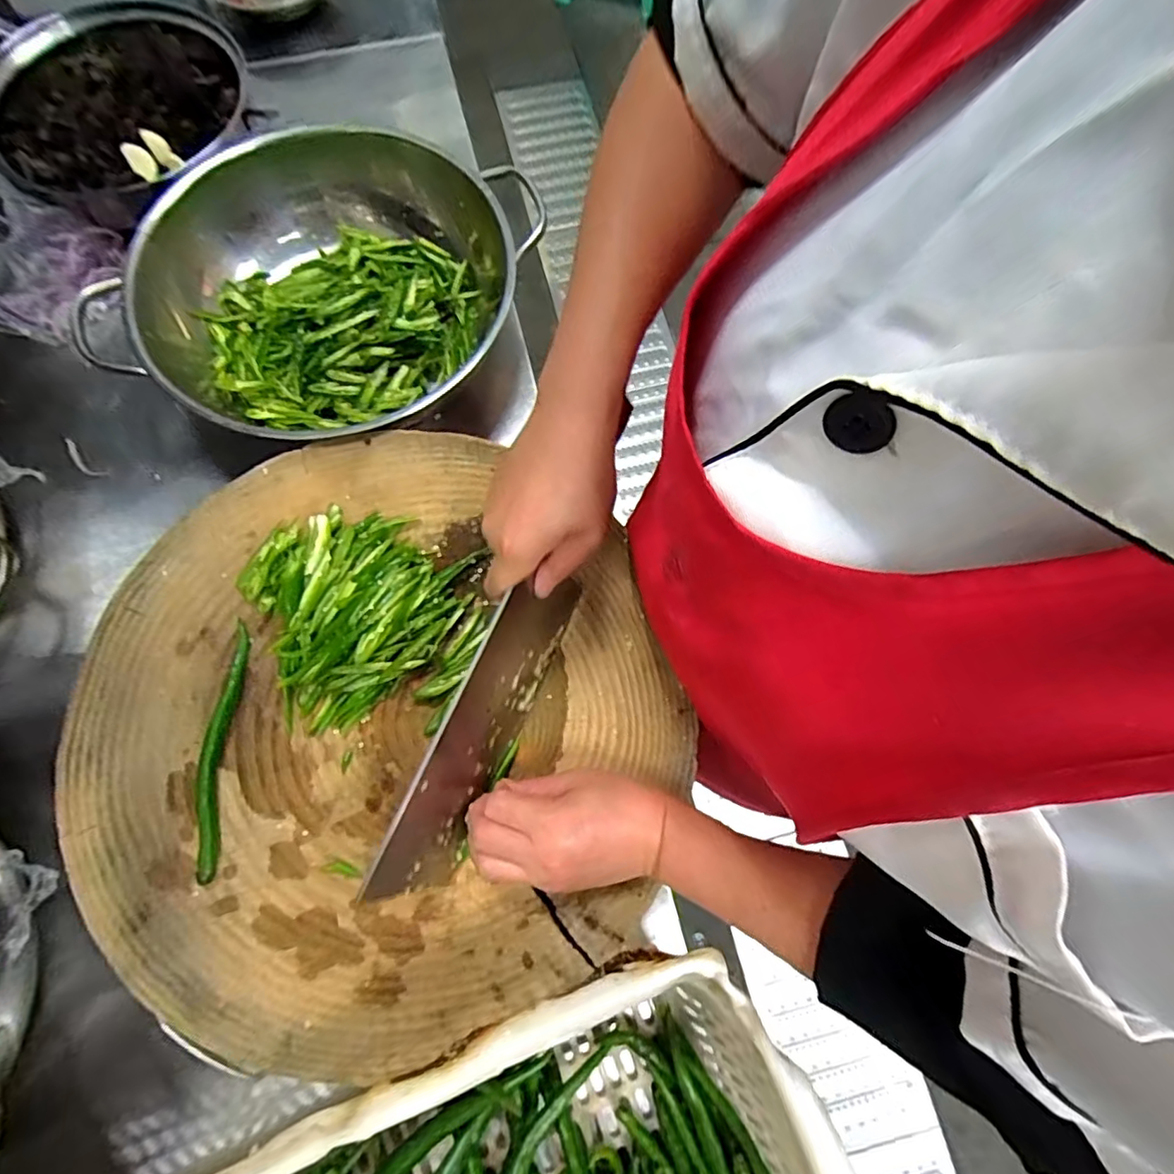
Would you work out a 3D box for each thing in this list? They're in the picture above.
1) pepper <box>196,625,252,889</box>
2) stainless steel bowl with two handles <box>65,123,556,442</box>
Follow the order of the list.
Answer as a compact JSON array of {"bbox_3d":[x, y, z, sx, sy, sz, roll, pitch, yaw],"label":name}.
[{"bbox_3d":[-0.266,0.114,0.404,0.017,0.012,0.177,0,75,0],"label":"pepper"},{"bbox_3d":[-0.242,-0.280,0.543,0.338,0.088,0.324,0,75,0],"label":"stainless steel bowl with two handles"}]

